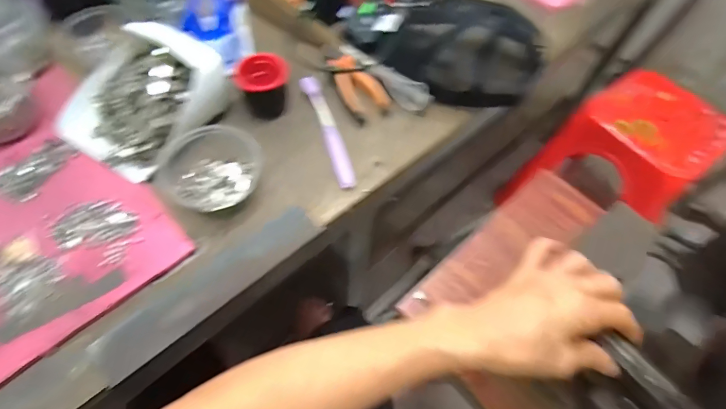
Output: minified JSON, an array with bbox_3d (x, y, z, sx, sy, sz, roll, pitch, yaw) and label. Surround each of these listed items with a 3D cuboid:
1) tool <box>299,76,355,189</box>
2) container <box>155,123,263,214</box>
[{"bbox_3d":[-0.047,-0.101,0.503,0.026,0.020,0.180,-17,62,-12],"label":"tool"},{"bbox_3d":[-0.174,-0.046,0.448,0.104,0.039,0.114,1,60,-2],"label":"container"}]

